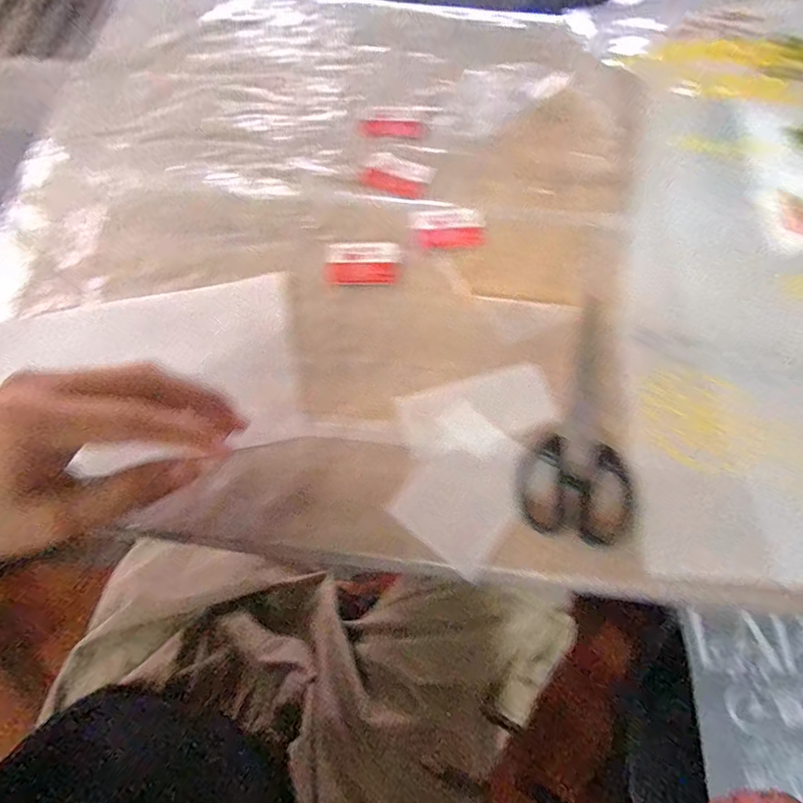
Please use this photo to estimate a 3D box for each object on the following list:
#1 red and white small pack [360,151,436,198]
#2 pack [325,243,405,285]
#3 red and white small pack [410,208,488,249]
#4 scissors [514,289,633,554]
[{"bbox_3d":[-0.004,-0.198,0.389,0.058,0.004,0.040,23,71,7],"label":"red and white small pack"},{"bbox_3d":[-0.029,-0.110,0.353,0.060,0.004,0.038,-1,70,-1],"label":"pack"},{"bbox_3d":[0.039,-0.143,0.364,0.060,0.004,0.040,-4,70,-2],"label":"red and white small pack"},{"bbox_3d":[0.125,0.007,0.304,0.067,0.008,0.168,14,70,5],"label":"scissors"}]

